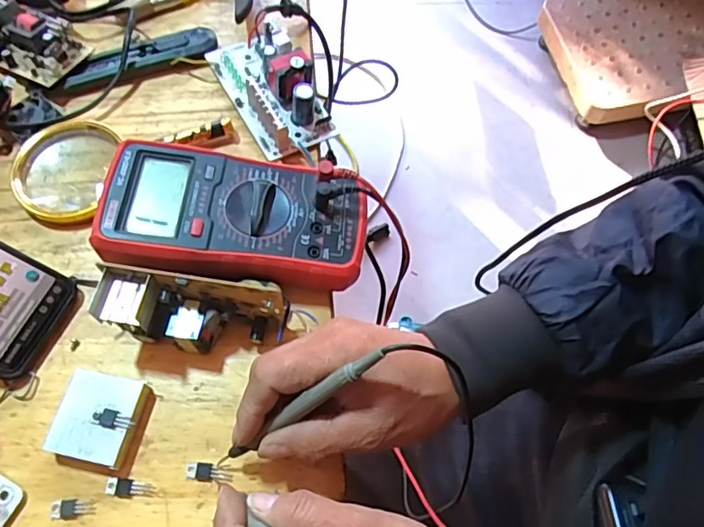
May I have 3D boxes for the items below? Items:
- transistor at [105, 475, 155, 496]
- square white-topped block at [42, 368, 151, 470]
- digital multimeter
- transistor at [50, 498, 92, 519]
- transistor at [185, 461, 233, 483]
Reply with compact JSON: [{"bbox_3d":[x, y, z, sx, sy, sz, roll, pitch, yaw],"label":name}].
[{"bbox_3d":[-0.140,0.142,0.345,0.030,0.004,0.010,10,66,3],"label":"transistor"},{"bbox_3d":[-0.163,0.100,0.354,0.050,0.018,0.053,14,66,5],"label":"square white-topped block"},{"bbox_3d":[-0.080,-0.031,0.390,0.175,0.047,0.091,6,66,1],"label":"digital multimeter"},{"bbox_3d":[-0.175,0.152,0.340,0.025,0.004,0.011,3,66,0],"label":"transistor"},{"bbox_3d":[-0.092,0.133,0.349,0.029,0.004,0.011,9,66,3],"label":"transistor"}]

